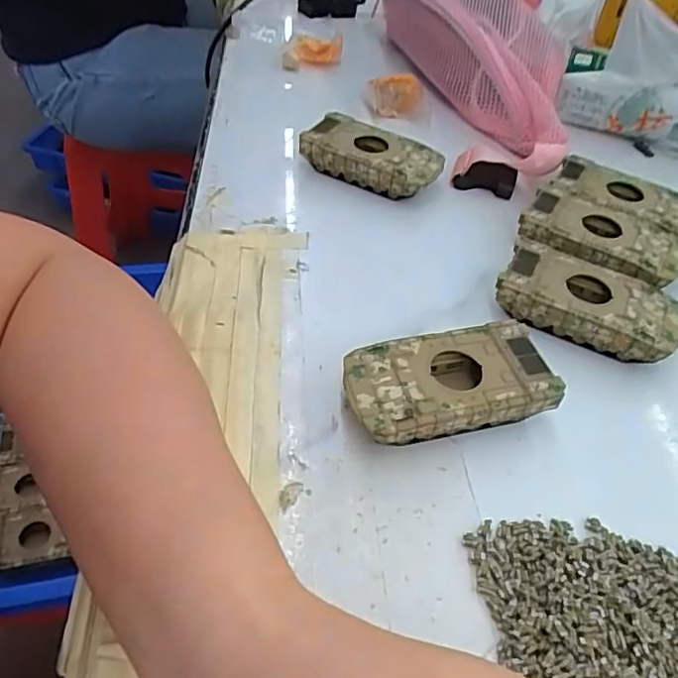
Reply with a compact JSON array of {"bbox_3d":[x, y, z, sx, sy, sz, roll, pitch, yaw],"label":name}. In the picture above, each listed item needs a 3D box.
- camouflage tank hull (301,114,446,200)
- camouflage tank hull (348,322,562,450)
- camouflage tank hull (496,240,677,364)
[{"bbox_3d":[0.024,-0.127,0.422,0.093,0.030,0.045,23,49,16],"label":"camouflage tank hull"},{"bbox_3d":[0.051,0.023,0.287,0.095,0.025,0.049,-9,48,-13],"label":"camouflage tank hull"},{"bbox_3d":[0.140,-0.019,0.333,0.096,0.026,0.048,21,49,14],"label":"camouflage tank hull"}]

